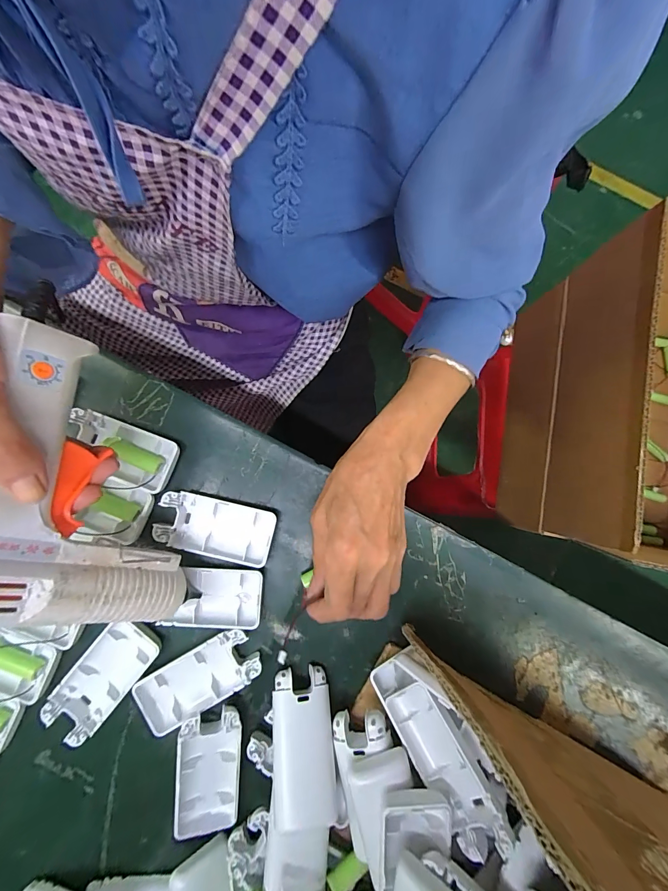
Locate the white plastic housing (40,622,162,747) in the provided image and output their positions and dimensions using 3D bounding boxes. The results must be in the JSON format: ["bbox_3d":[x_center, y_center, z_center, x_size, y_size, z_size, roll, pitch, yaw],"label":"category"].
[{"bbox_3d":[-0.182,0.183,0.284,0.043,0.019,0.092,38,85,2],"label":"white plastic housing"}]

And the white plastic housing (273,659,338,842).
[{"bbox_3d":[-0.024,0.221,0.269,0.043,0.020,0.091,-2,61,-10],"label":"white plastic housing"}]

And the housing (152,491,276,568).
[{"bbox_3d":[-0.097,0.068,0.297,0.094,0.016,0.045,13,85,0],"label":"housing"}]

